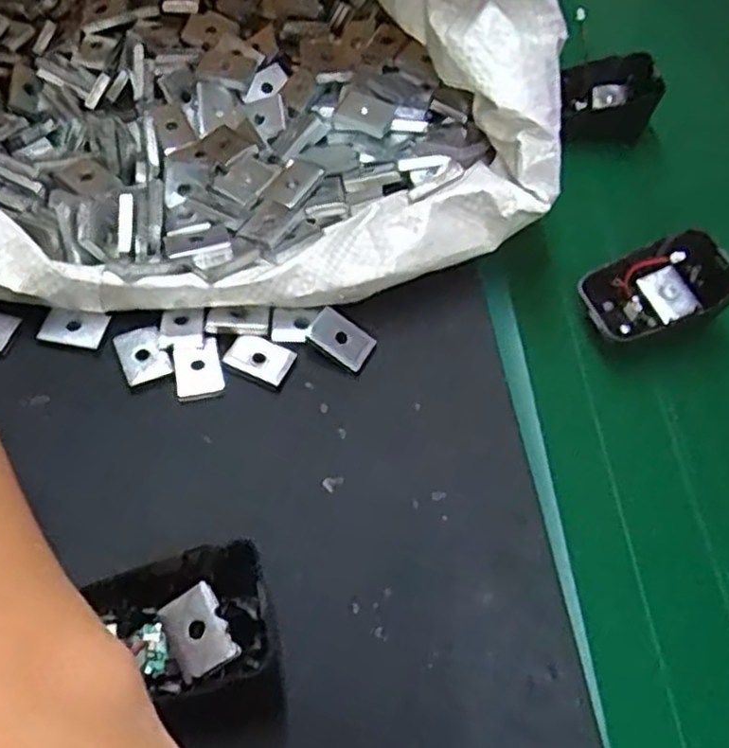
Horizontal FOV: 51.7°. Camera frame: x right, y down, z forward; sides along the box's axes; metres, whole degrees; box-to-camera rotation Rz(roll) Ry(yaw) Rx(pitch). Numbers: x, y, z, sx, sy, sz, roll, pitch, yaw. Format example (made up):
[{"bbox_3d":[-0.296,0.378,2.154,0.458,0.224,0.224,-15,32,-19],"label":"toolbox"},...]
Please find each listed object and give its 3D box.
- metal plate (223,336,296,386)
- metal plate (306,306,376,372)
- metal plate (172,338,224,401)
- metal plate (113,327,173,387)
[{"bbox_3d":[-0.046,-0.008,0.332,0.028,0.004,0.018,22,57,10],"label":"metal plate"},{"bbox_3d":[-0.011,-0.016,0.341,0.028,0.005,0.020,34,55,-2],"label":"metal plate"},{"bbox_3d":[-0.073,-0.003,0.328,0.019,0.004,0.026,-10,58,-11],"label":"metal plate"},{"bbox_3d":[-0.098,-0.009,0.330,0.019,0.004,0.026,-20,60,-17],"label":"metal plate"}]

